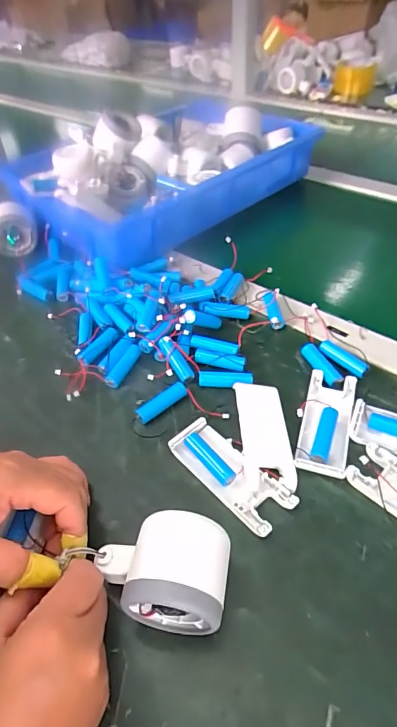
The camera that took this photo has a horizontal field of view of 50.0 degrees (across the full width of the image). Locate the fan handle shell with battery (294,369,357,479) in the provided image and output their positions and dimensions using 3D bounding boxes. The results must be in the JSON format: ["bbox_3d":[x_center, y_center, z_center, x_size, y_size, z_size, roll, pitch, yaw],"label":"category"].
[{"bbox_3d":[0.108,0.050,0.361,0.042,0.018,0.100,11,48,15],"label":"fan handle shell with battery"}]

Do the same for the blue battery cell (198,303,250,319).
[{"bbox_3d":[0.028,-0.058,0.463,0.055,0.013,0.015,5,42,-13],"label":"blue battery cell"}]

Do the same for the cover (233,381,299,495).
[{"bbox_3d":[0.054,0.057,0.352,0.039,0.010,0.100,-4,46,1],"label":"cover"}]

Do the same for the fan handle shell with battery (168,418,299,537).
[{"bbox_3d":[0.024,0.084,0.332,0.039,0.014,0.103,-35,53,-25],"label":"fan handle shell with battery"}]

